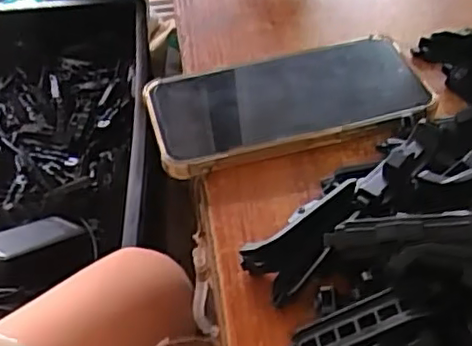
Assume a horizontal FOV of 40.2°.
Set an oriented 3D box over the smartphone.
[{"bbox_3d":[0.031,-0.044,0.397,0.165,0.018,0.079,-13,46,-9],"label":"smartphone"}]

